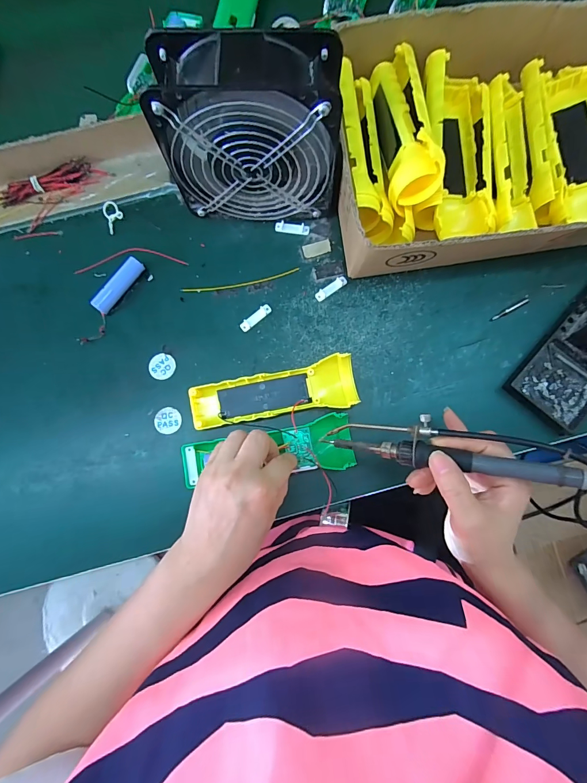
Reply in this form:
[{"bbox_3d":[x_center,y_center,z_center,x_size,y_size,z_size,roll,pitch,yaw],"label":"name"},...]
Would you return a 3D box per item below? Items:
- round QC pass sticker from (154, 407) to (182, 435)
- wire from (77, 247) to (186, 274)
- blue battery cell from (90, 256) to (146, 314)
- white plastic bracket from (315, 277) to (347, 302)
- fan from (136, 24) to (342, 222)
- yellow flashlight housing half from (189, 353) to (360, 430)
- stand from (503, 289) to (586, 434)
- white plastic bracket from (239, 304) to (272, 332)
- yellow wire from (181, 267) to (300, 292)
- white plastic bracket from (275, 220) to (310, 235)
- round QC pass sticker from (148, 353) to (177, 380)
[{"bbox_3d":[-0.129,0.030,0.377,0.026,0.004,0.027,-4,83,-7],"label":"round QC pass sticker"},{"bbox_3d":[-0.177,-0.146,0.400,0.121,0.004,0.027,-5,82,2],"label":"wire"},{"bbox_3d":[-0.183,-0.111,0.384,0.018,0.018,0.065,38,85,7],"label":"blue battery cell"},{"bbox_3d":[0.040,-0.109,0.388,0.038,0.004,0.010,-35,82,-3],"label":"white plastic bracket"},{"bbox_3d":[-0.035,-0.225,0.330,0.151,0.149,0.059,2,82,3],"label":"fan"},{"bbox_3d":[-0.018,0.001,0.366,0.163,0.023,0.049,-8,82,1],"label":"yellow flashlight housing half"},{"bbox_3d":[0.286,-0.041,0.336,0.073,0.068,0.150,41,85,7],"label":"stand"},{"bbox_3d":[-0.040,-0.078,0.387,0.038,0.006,0.010,-41,82,-4],"label":"white plastic bracket"},{"bbox_3d":[-0.057,-0.117,0.392,0.127,0.004,0.008,-11,81,1],"label":"yellow wire"},{"bbox_3d":[-0.001,-0.179,0.399,0.037,0.004,0.013,11,82,4],"label":"white plastic bracket"},{"bbox_3d":[-0.137,-0.027,0.381,0.026,0.004,0.027,0,82,2],"label":"round QC pass sticker"}]

